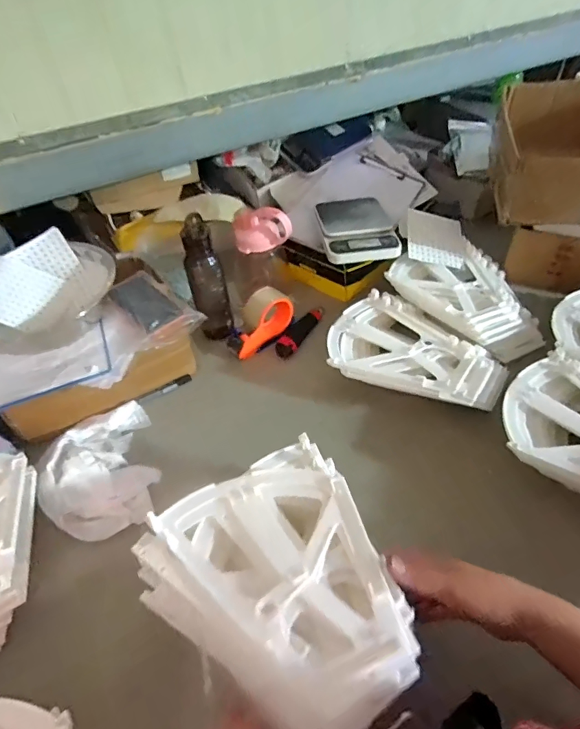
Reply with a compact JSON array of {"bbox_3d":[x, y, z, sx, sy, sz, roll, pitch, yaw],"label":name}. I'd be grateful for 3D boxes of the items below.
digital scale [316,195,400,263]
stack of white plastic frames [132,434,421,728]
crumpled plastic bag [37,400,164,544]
[{"bbox_3d":[0.137,-0.283,0.917,0.151,0.045,0.190,-8,46,-2],"label":"digital scale"},{"bbox_3d":[-0.002,0.228,0.469,0.247,0.116,0.272,-32,51,-23],"label":"stack of white plastic frames"},{"bbox_3d":[-0.293,0.159,0.686,0.163,0.054,0.213,-18,47,-11],"label":"crumpled plastic bag"}]

